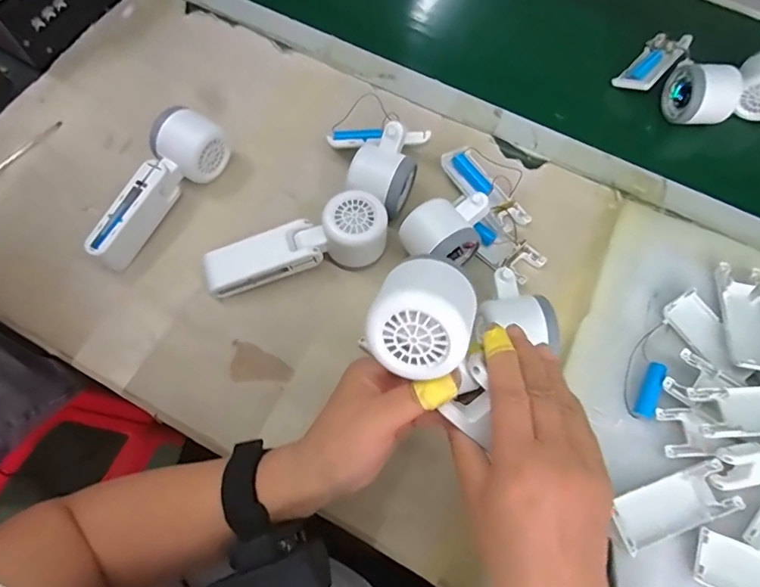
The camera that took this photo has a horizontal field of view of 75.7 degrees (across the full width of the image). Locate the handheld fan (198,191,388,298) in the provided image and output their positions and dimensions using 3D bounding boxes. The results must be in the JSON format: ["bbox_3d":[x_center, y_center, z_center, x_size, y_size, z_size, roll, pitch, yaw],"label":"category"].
[{"bbox_3d":[-0.076,-0.044,0.442,0.166,0.043,0.061,-14,70,-7],"label":"handheld fan"}]

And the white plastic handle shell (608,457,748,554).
[{"bbox_3d":[0.231,0.167,0.386,0.103,0.011,0.039,-19,71,-9],"label":"white plastic handle shell"}]

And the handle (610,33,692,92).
[{"bbox_3d":[0.307,-0.258,0.553,0.042,0.020,0.087,35,75,31],"label":"handle"}]

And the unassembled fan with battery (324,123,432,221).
[{"bbox_3d":[-0.009,-0.135,0.467,0.093,0.059,0.102,21,70,6],"label":"unassembled fan with battery"}]

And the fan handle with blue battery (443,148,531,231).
[{"bbox_3d":[0.104,-0.105,0.484,0.039,0.017,0.102,-32,73,-13],"label":"fan handle with blue battery"}]

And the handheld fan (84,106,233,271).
[{"bbox_3d":[-0.208,-0.100,0.457,0.050,0.052,0.167,28,71,9],"label":"handheld fan"}]

